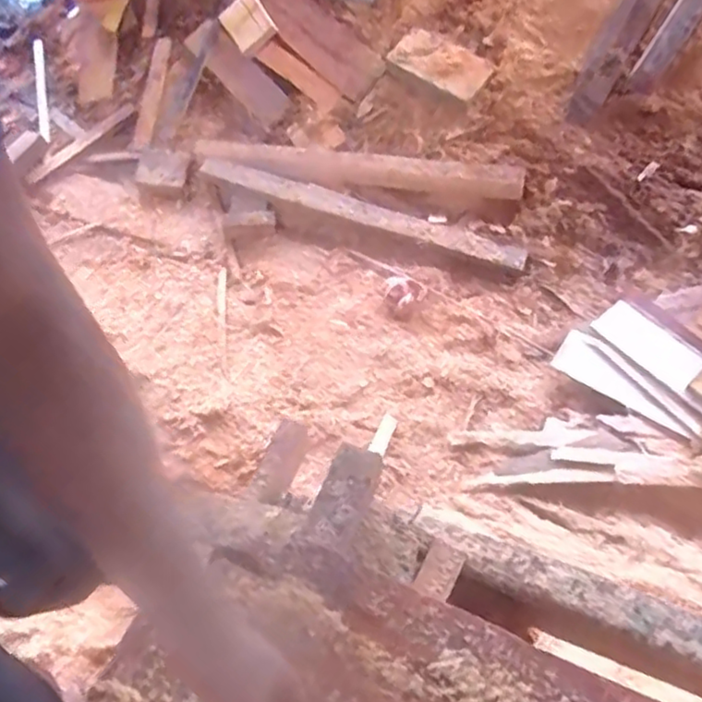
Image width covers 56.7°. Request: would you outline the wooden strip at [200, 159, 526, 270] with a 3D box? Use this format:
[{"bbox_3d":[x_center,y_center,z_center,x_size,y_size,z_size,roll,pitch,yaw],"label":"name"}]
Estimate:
[{"bbox_3d":[-0.004,-0.336,1.533,0.841,0.053,0.069,18,59,15],"label":"wooden strip"}]

